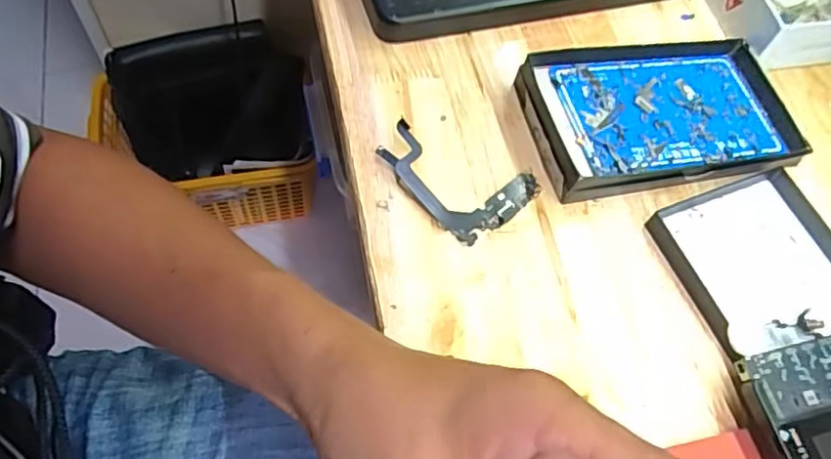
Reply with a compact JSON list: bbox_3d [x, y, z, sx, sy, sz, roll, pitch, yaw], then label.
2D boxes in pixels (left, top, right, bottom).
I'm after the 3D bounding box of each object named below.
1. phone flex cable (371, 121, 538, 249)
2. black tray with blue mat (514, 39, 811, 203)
[{"bbox_3d":[0.028,-0.038,0.383,0.066,0.021,0.085,-40,73,-23],"label":"phone flex cable"},{"bbox_3d":[0.168,-0.080,0.417,0.183,0.026,0.104,-8,64,-11],"label":"black tray with blue mat"}]

